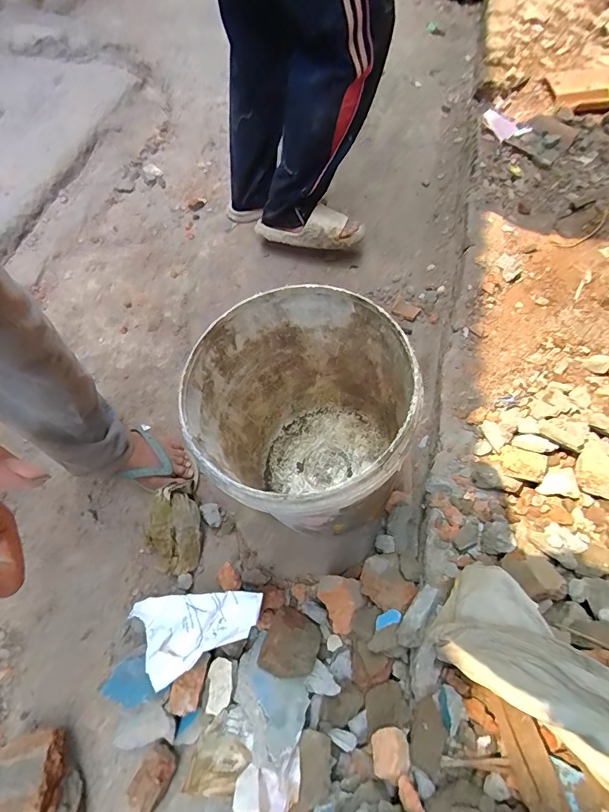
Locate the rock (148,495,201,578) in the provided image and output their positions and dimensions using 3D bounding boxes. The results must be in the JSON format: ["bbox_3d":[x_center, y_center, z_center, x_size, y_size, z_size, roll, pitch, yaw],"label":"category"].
[{"bbox_3d":[-0.232,0.231,0.786,0.083,0.094,0.122,-4,60,-3],"label":"rock"}]

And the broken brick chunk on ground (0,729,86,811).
[{"bbox_3d":[-0.372,0.533,0.594,0.099,0.094,0.150,-29,64,-16],"label":"broken brick chunk on ground"}]

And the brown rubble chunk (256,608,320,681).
[{"bbox_3d":[-0.021,0.377,0.695,0.086,0.070,0.098,21,62,11],"label":"brown rubble chunk"}]

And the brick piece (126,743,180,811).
[{"bbox_3d":[-0.215,0.532,0.625,0.050,0.048,0.079,28,63,15],"label":"brick piece"}]

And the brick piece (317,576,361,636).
[{"bbox_3d":[0.051,0.321,0.718,0.073,0.091,0.075,20,61,11],"label":"brick piece"}]

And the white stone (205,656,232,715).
[{"bbox_3d":[-0.127,0.417,0.653,0.036,0.019,0.070,2,60,0],"label":"white stone"}]

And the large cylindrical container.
[{"bbox_3d":[-0.015,0.042,0.700,0.300,0.395,0.318,0,60,-1],"label":"large cylindrical container"}]

